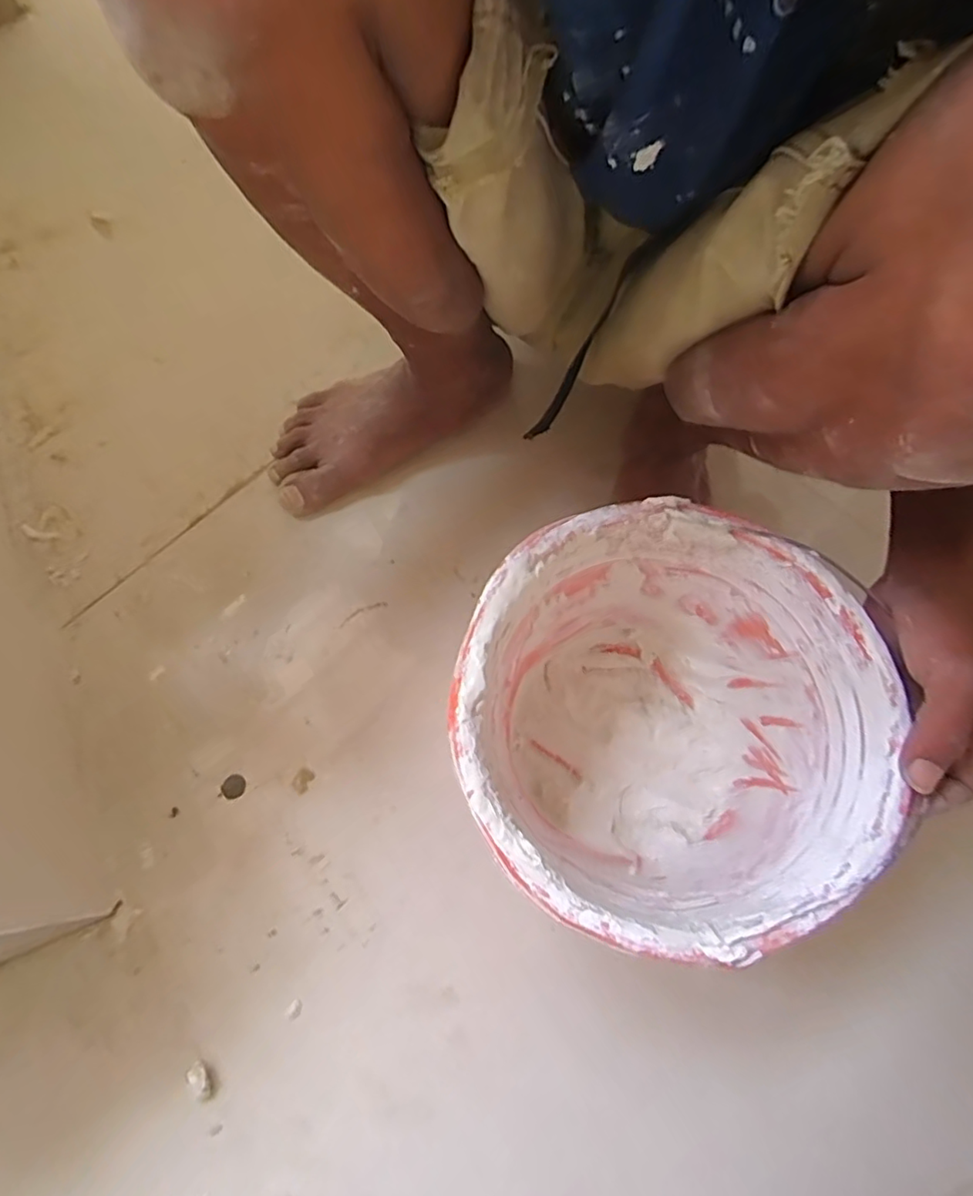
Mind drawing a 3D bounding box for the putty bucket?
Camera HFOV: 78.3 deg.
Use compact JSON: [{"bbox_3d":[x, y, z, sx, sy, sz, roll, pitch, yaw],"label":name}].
[{"bbox_3d":[0.103,0.082,0.388,0.230,0.156,0.229,0,70,-1],"label":"putty bucket"}]

